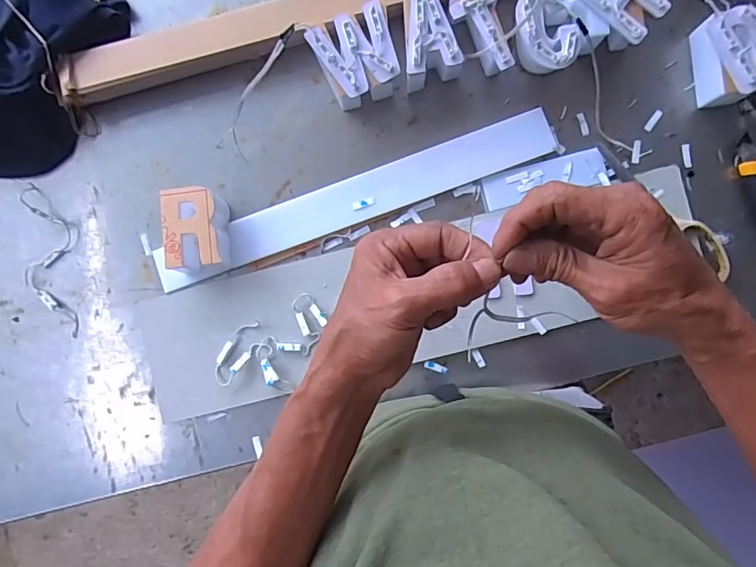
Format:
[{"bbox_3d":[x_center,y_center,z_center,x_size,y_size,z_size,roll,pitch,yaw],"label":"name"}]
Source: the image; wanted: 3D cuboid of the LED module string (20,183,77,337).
[{"bbox_3d":[-0.367,-0.026,0.531,0.051,0.008,0.164,-4,90,2],"label":"LED module string"}]

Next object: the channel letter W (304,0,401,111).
[{"bbox_3d":[-0.020,-0.240,0.509,0.084,0.049,0.086,-24,90,2],"label":"channel letter W"}]

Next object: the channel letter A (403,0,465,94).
[{"bbox_3d":[0.054,-0.257,0.508,0.058,0.046,0.084,-9,90,2],"label":"channel letter A"}]

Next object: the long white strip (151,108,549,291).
[{"bbox_3d":[-0.027,-0.090,0.522,0.451,0.009,0.048,-20,90,2],"label":"long white strip"}]

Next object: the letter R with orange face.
[{"bbox_3d":[-0.192,-0.057,0.505,0.055,0.044,0.085,-2,90,2],"label":"letter R with orange face"}]

